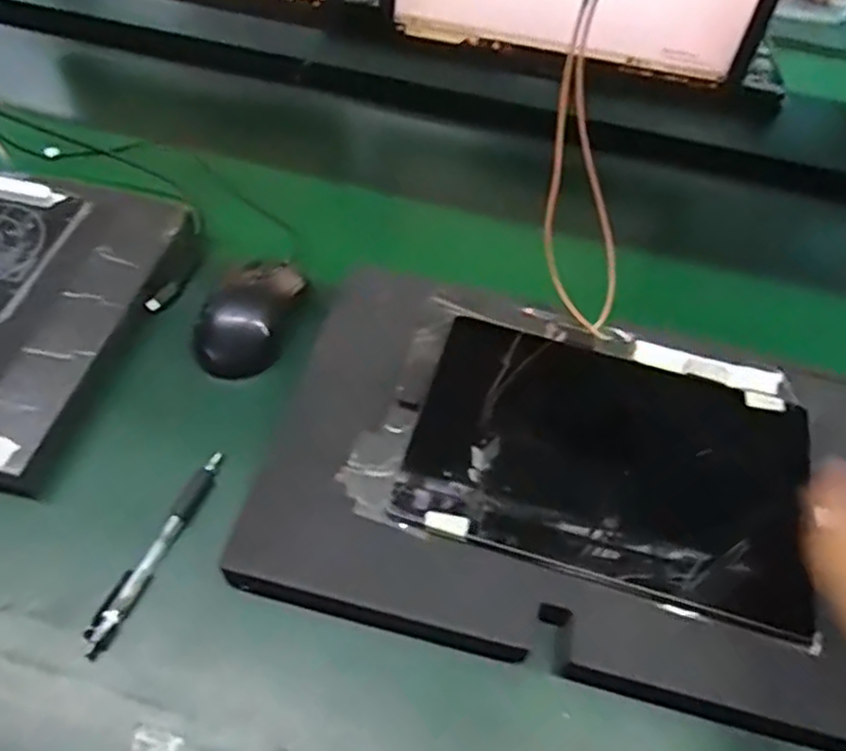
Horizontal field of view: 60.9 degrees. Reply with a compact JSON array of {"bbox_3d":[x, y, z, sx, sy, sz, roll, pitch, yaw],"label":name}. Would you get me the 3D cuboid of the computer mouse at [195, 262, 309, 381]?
[{"bbox_3d":[-0.133,-0.046,0.550,0.064,0.044,0.100,16,52,8],"label":"computer mouse"}]

